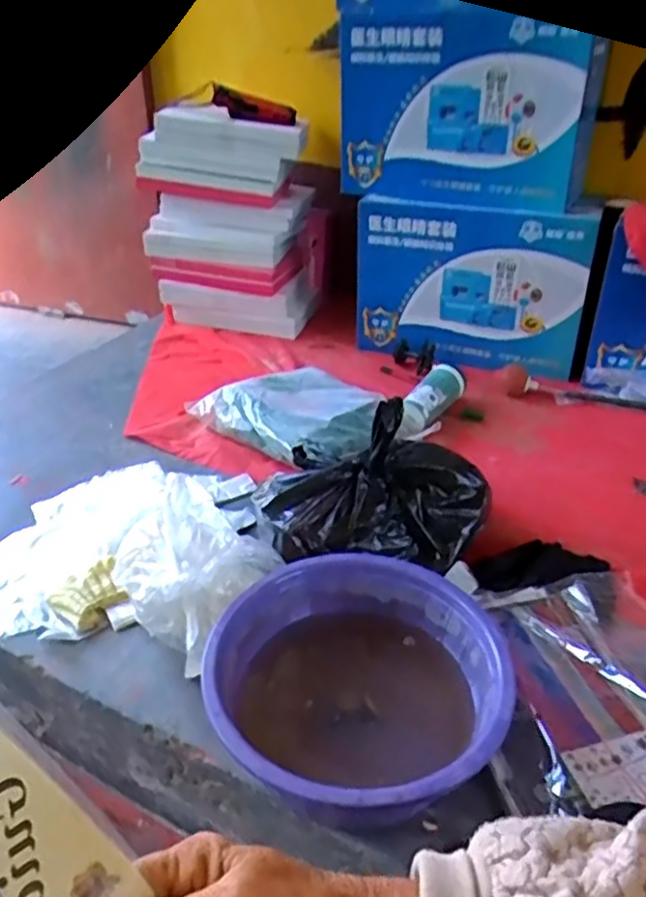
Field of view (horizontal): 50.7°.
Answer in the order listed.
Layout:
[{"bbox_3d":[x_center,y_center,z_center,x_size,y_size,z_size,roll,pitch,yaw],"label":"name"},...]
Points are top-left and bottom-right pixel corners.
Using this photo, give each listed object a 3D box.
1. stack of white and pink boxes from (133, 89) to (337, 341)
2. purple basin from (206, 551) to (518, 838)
[{"bbox_3d":[-0.189,-0.517,1.510,0.353,0.447,0.234,13,35,18],"label":"stack of white and pink boxes"},{"bbox_3d":[0.036,0.239,0.675,0.278,0.102,0.261,0,33,0],"label":"purple basin"}]

